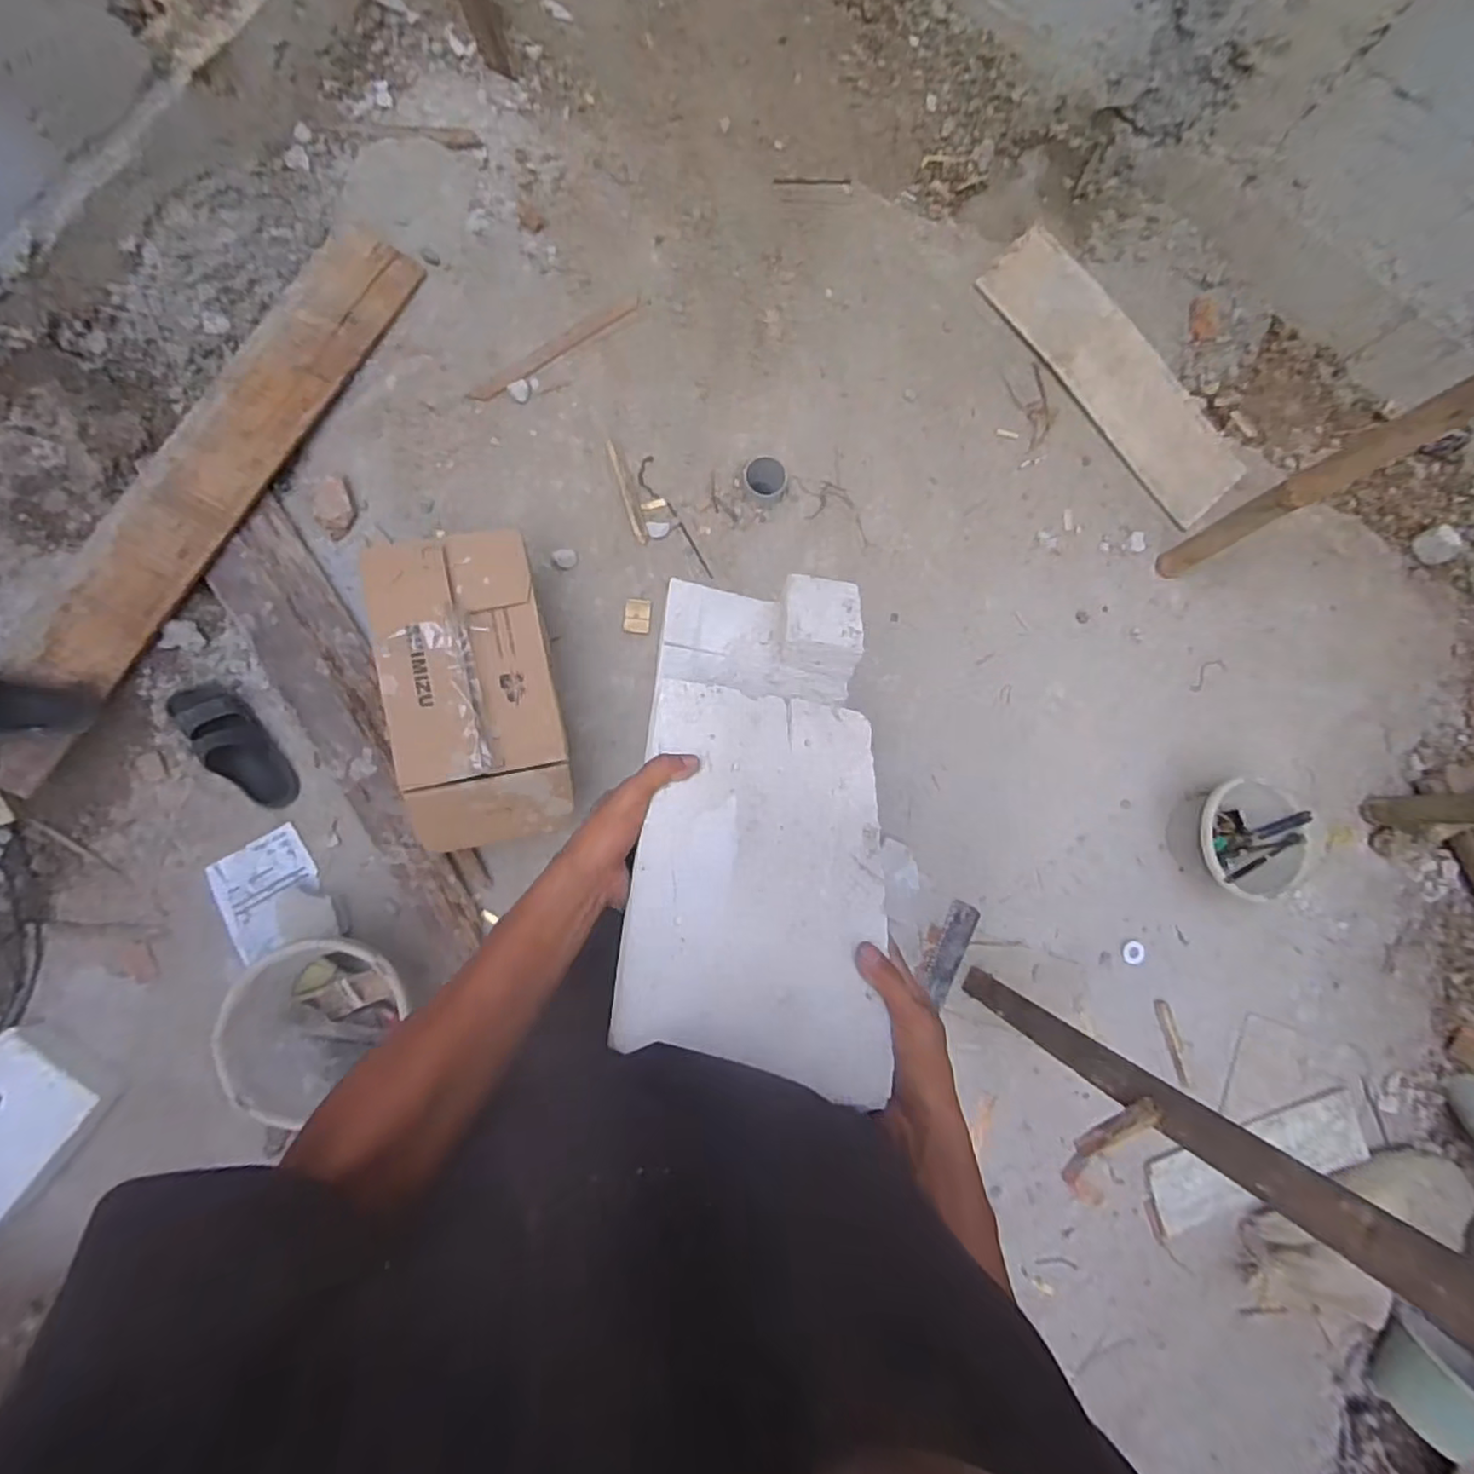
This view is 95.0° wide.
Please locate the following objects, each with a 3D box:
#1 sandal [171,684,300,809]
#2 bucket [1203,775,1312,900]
[{"bbox_3d":[-0.941,0.016,1.270,0.108,0.054,0.266,-36,91,-8],"label":"sandal"},{"bbox_3d":[1.102,0.236,1.482,0.241,0.154,0.266,-12,87,-8],"label":"bucket"}]

